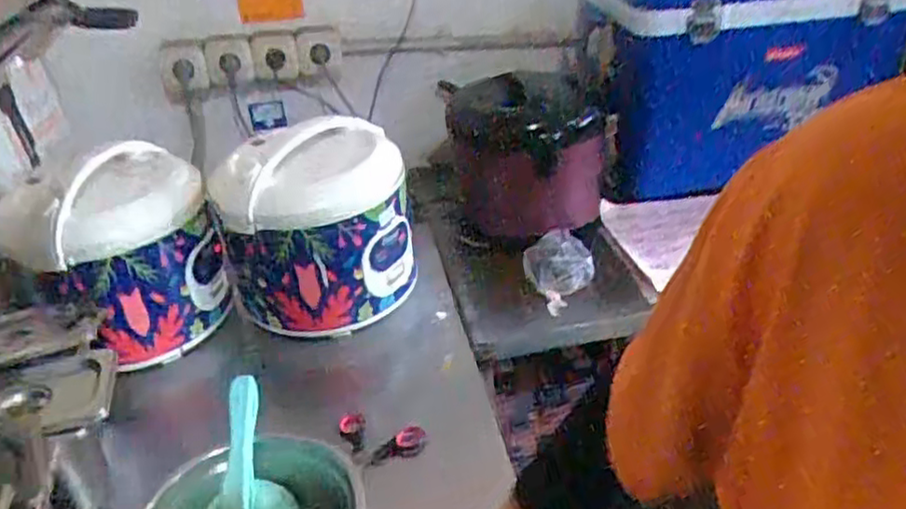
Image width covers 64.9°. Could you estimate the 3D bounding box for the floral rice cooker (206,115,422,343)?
[{"bbox_3d":[-0.182,-0.048,0.995,0.251,0.229,0.231,-9,32,-6],"label":"floral rice cooker"}]

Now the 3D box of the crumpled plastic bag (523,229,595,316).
[{"bbox_3d":[0.164,0.031,1.144,0.094,0.085,0.120,24,42,38],"label":"crumpled plastic bag"}]

